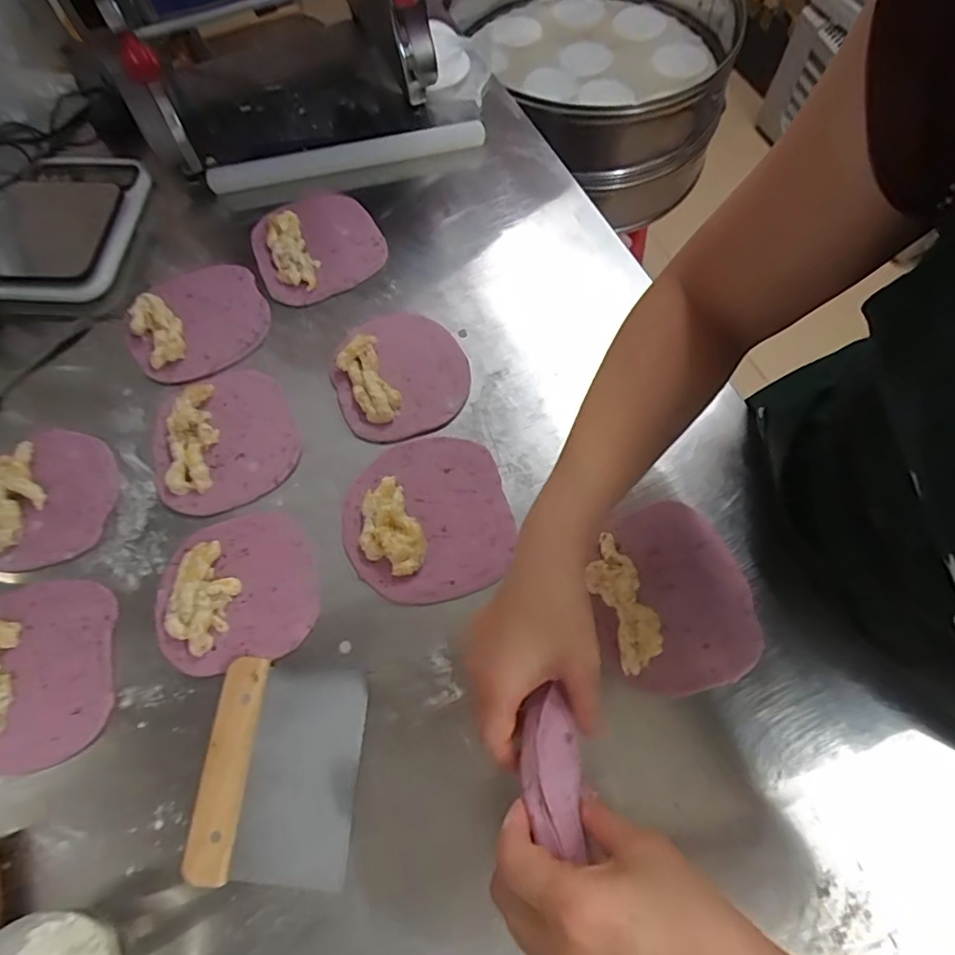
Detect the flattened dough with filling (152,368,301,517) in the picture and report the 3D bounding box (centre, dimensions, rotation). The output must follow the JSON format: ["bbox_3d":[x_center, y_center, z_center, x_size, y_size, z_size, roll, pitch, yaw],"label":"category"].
[{"bbox_3d":[-0.240,-0.041,0.527,0.128,0.018,0.138,-23,68,-9],"label":"flattened dough with filling"}]

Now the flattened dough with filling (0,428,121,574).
[{"bbox_3d":[-0.386,0.015,0.504,0.111,0.020,0.128,-4,66,-1],"label":"flattened dough with filling"}]

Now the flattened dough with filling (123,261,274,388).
[{"bbox_3d":[-0.290,-0.165,0.581,0.137,0.024,0.124,-33,70,-13],"label":"flattened dough with filling"}]

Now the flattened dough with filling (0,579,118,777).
[{"bbox_3d":[-0.354,0.154,0.446,0.118,0.018,0.140,-10,67,-4],"label":"flattened dough with filling"}]

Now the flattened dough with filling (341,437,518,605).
[{"bbox_3d":[-0.045,0.031,0.489,0.142,0.021,0.147,0,66,0],"label":"flattened dough with filling"}]

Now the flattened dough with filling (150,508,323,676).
[{"bbox_3d":[-0.203,0.088,0.466,0.129,0.023,0.127,0,66,0],"label":"flattened dough with filling"}]

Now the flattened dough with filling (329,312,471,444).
[{"bbox_3d":[-0.076,-0.107,0.549,0.127,0.020,0.137,-19,68,-8],"label":"flattened dough with filling"}]

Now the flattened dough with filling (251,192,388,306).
[{"bbox_3d":[-0.178,-0.263,0.616,0.134,0.028,0.144,-23,68,-9],"label":"flattened dough with filling"}]

